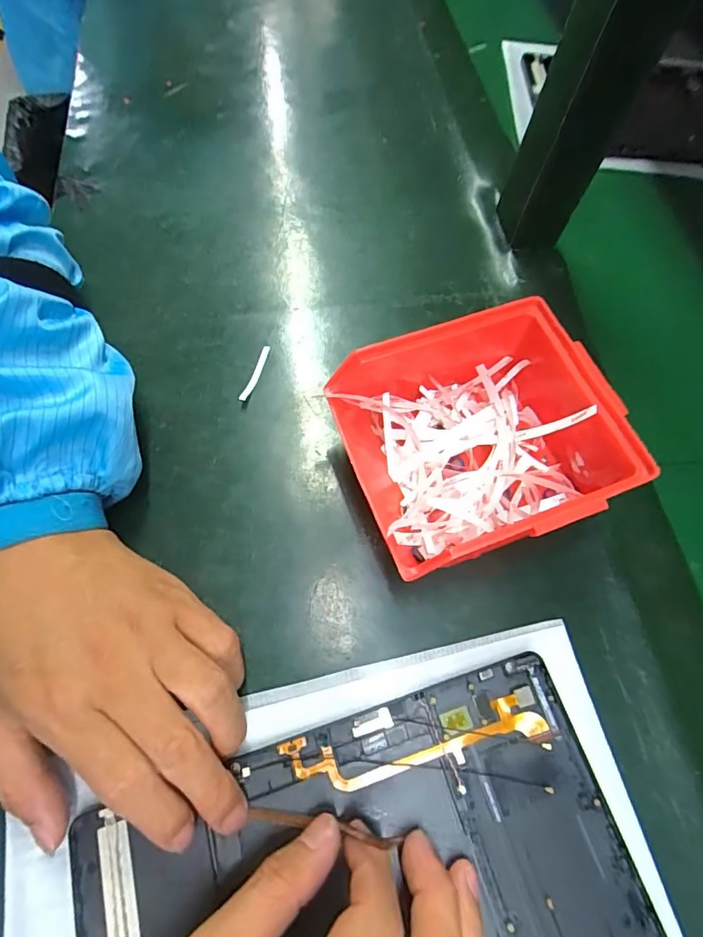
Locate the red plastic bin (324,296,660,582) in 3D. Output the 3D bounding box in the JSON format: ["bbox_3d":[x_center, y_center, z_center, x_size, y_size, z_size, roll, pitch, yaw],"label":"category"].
[{"bbox_3d":[0.072,-0.016,0.274,0.142,0.068,0.122,-18,68,-11],"label":"red plastic bin"}]

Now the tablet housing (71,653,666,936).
[{"bbox_3d":[0.009,0.194,0.208,0.235,0.009,0.154,-15,67,-10],"label":"tablet housing"}]

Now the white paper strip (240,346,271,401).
[{"bbox_3d":[-0.063,-0.064,0.323,0.006,0.006,0.046,16,66,4],"label":"white paper strip"}]

